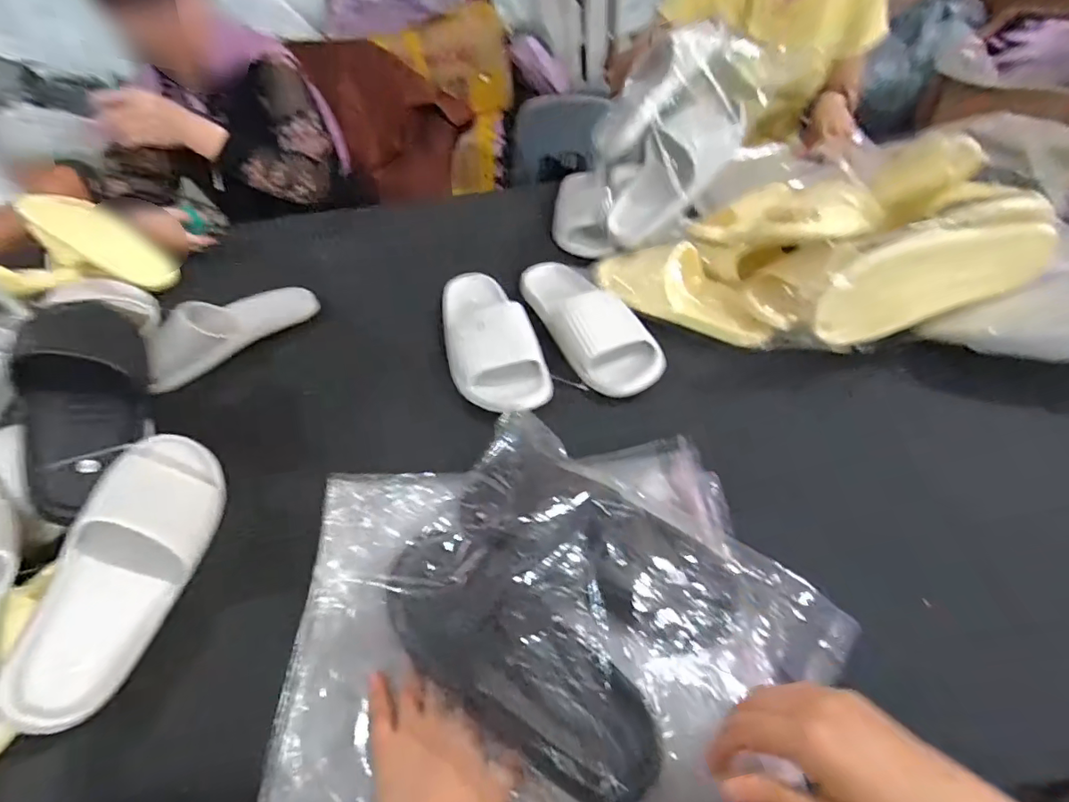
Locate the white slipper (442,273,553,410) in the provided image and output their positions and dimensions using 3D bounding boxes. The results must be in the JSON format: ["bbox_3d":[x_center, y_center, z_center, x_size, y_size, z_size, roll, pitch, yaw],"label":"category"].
[{"bbox_3d":[-0.068,-0.100,0.683,0.116,0.062,0.262,-16,49,-8],"label":"white slipper"}]

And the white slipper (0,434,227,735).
[{"bbox_3d":[-0.383,0.152,0.476,0.055,0.107,0.266,-26,43,43],"label":"white slipper"}]

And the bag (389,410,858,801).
[{"bbox_3d":[0.052,0.173,0.410,0.342,0.086,0.272,29,57,28],"label":"bag"}]

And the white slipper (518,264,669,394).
[{"bbox_3d":[0.065,-0.122,0.680,0.107,0.062,0.272,-24,50,-15],"label":"white slipper"}]

